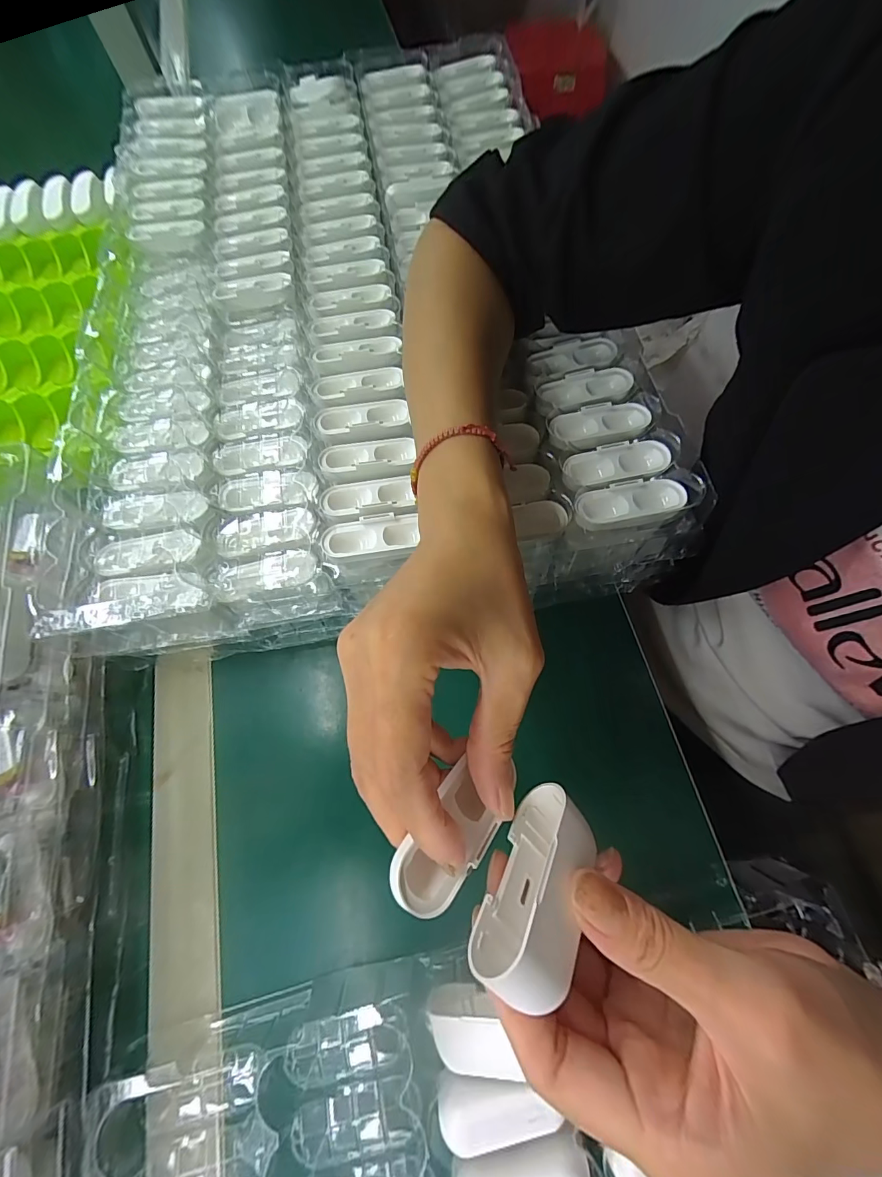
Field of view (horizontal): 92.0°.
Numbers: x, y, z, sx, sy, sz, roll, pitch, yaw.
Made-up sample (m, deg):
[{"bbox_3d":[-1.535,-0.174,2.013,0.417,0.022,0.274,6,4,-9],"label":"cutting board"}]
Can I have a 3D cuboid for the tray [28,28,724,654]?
[{"bbox_3d":[-0.082,-0.265,0.358,0.401,0.034,0.621,-9,68,-2],"label":"tray"}]

